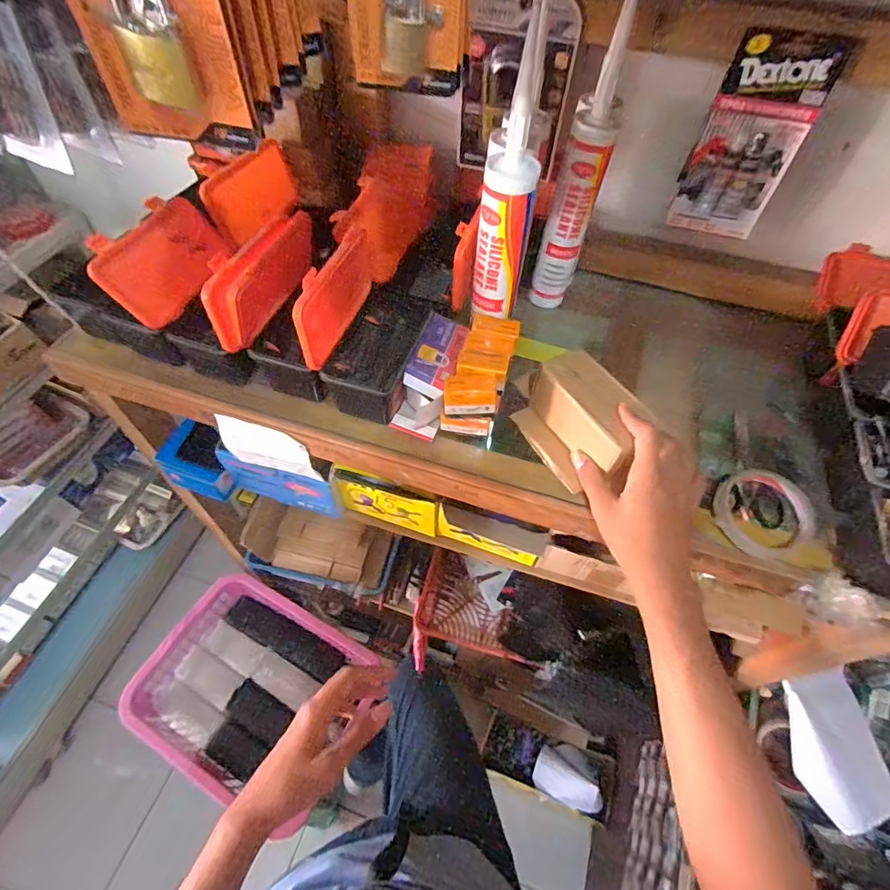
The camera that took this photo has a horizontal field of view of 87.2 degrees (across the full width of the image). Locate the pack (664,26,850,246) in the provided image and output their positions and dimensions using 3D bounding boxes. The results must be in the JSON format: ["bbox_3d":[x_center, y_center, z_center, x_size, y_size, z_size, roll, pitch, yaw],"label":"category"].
[{"bbox_3d":[0.320,-0.317,0.495,0.096,0.182,0.019,21,57,12],"label":"pack"}]

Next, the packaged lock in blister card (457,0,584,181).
[{"bbox_3d":[0.079,-0.404,0.532,0.122,0.176,0.028,14,56,7],"label":"packaged lock in blister card"}]

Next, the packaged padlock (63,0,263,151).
[{"bbox_3d":[-0.128,-0.185,0.199,0.069,0.099,0.021,18,56,10],"label":"packaged padlock"}]

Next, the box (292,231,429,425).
[{"bbox_3d":[-0.074,-0.133,0.493,0.090,0.133,0.183,10,55,4],"label":"box"}]

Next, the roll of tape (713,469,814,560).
[{"bbox_3d":[0.309,0.069,0.456,0.089,0.018,0.089,1,55,-2],"label":"roll of tape"}]

